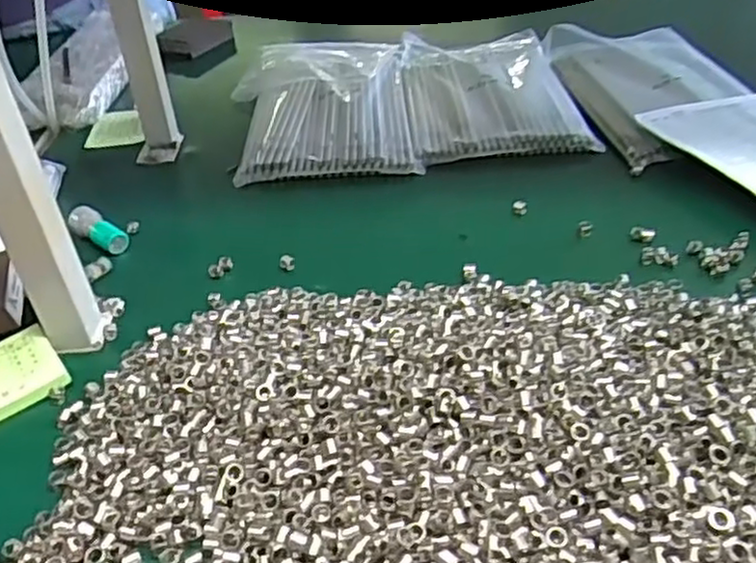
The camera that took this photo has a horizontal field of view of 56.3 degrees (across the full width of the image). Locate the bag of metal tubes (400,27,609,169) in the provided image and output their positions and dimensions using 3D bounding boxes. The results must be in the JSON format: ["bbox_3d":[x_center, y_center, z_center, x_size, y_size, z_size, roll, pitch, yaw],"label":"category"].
[{"bbox_3d":[0.124,-0.238,0.835,0.183,0.035,0.341,-4,37,1],"label":"bag of metal tubes"}]

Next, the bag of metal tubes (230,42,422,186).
[{"bbox_3d":[-0.067,-0.208,0.813,0.200,0.035,0.331,-5,37,0],"label":"bag of metal tubes"}]

